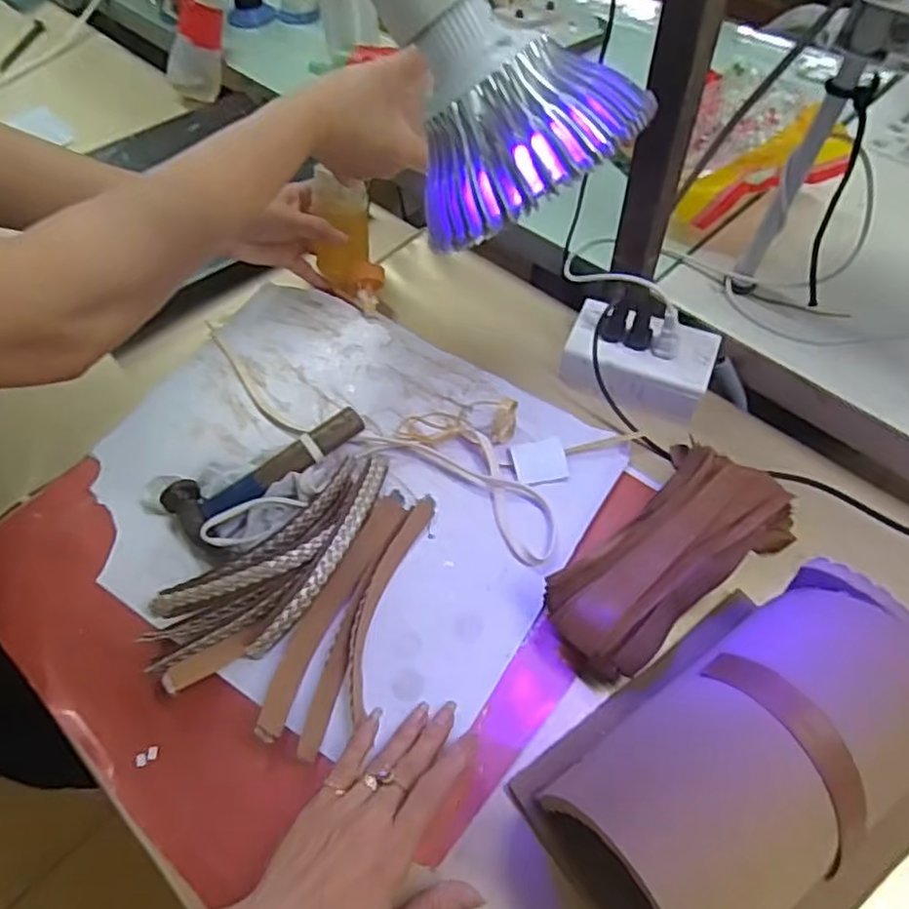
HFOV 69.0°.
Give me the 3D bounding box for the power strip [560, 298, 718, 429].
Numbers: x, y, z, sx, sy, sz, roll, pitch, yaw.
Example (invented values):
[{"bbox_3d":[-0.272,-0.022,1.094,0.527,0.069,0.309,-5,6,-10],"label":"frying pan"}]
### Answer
[{"bbox_3d":[0.158,-0.080,0.573,0.121,0.047,0.082,17,60,13],"label":"power strip"}]

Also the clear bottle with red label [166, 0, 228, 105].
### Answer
[{"bbox_3d":[-0.337,-0.546,0.868,0.055,0.144,0.047,30,27,20],"label":"clear bottle with red label"}]

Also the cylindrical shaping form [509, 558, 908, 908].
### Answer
[{"bbox_3d":[0.162,0.173,0.351,0.212,0.107,0.159,-31,60,-17],"label":"cylindrical shaping form"}]

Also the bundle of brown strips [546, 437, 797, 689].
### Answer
[{"bbox_3d":[0.146,0.071,0.463,0.190,0.049,0.099,-38,63,-20],"label":"bundle of brown strips"}]

